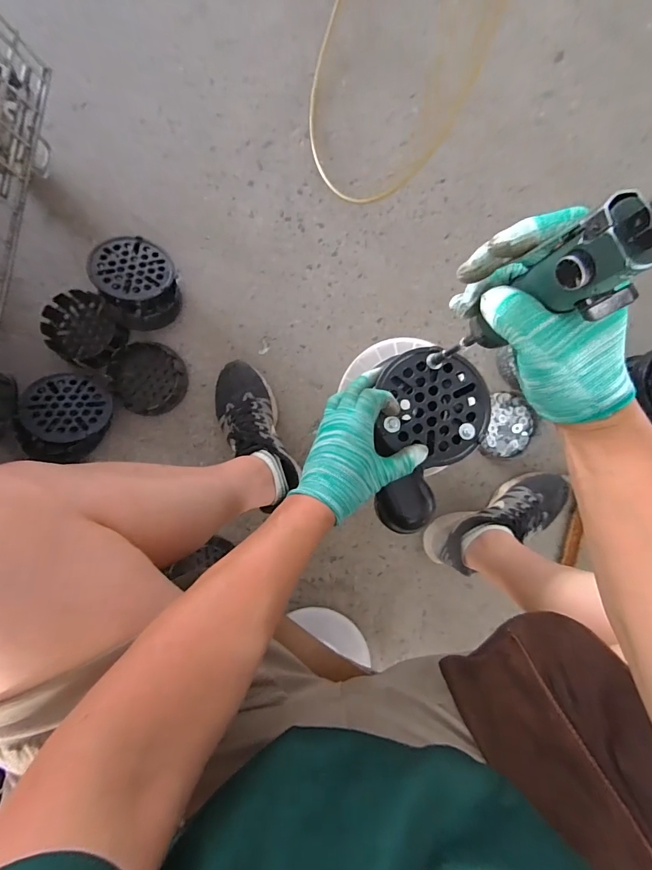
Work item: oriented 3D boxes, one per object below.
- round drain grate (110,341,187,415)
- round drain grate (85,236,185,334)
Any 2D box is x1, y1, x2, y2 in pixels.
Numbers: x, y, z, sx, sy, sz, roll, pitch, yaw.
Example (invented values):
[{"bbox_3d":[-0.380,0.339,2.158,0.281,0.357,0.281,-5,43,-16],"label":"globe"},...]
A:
[{"bbox_3d":[-0.331,-0.107,0.711,0.135,0.025,0.130,0,90,-2],"label":"round drain grate"},{"bbox_3d":[-0.344,-0.273,0.694,0.137,0.070,0.154,-37,91,-26],"label":"round drain grate"}]

